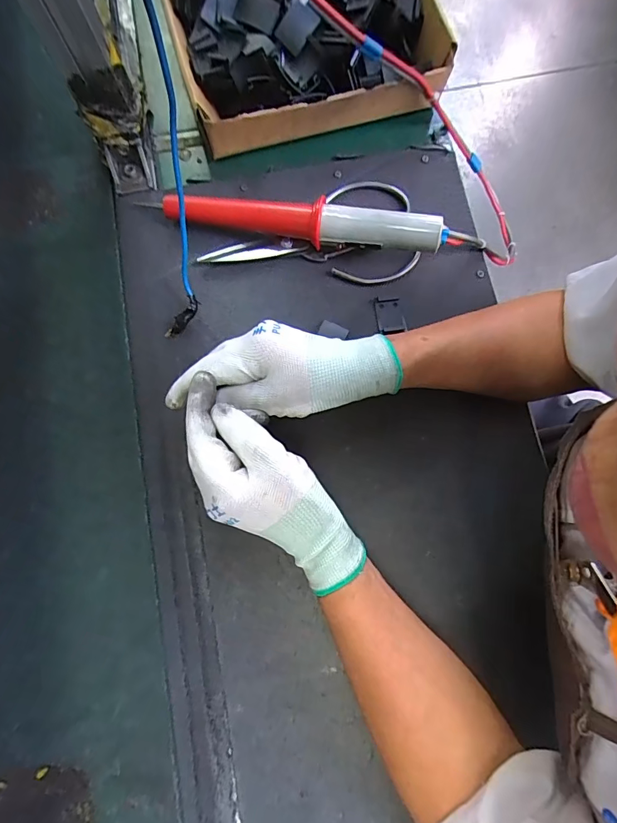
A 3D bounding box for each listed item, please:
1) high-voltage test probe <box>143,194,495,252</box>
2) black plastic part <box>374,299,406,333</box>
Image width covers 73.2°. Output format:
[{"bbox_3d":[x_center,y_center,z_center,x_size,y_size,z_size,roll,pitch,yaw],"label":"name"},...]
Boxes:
[{"bbox_3d":[0.005,-0.169,0.375,0.293,0.044,0.031,10,80,3],"label":"high-voltage test probe"},{"bbox_3d":[0.075,-0.088,0.381,0.024,0.008,0.032,-9,79,-1],"label":"black plastic part"}]

